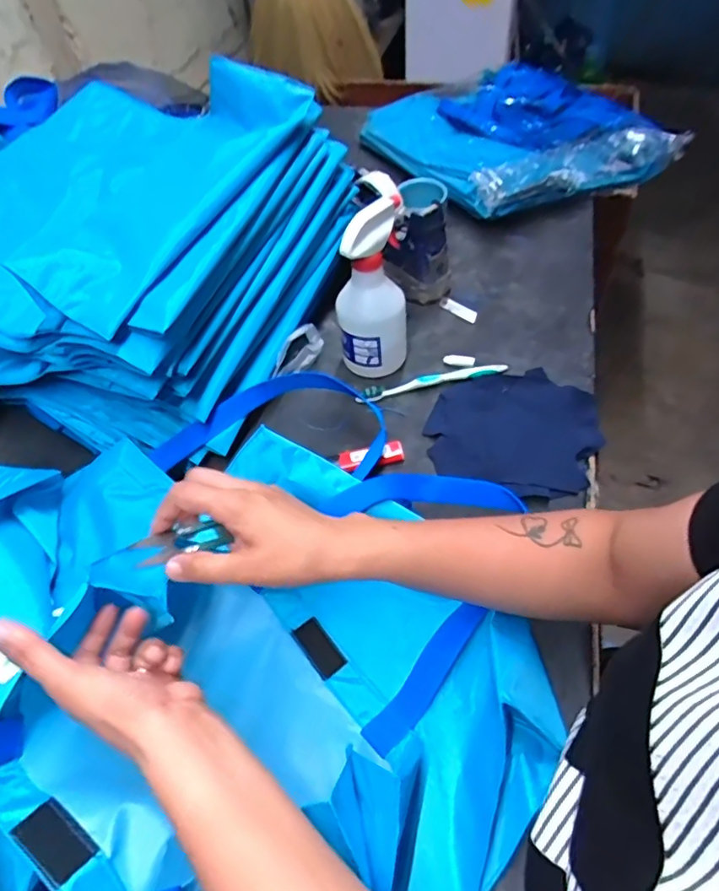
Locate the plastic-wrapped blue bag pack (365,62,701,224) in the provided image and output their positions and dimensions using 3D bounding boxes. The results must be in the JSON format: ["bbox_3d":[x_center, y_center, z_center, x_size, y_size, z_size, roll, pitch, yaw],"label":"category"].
[{"bbox_3d":[0.253,-0.543,0.940,0.385,0.068,0.403,-22,53,-11],"label":"plastic-wrapped blue bag pack"}]

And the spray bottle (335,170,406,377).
[{"bbox_3d":[0.011,-0.179,0.603,0.077,0.193,0.086,-4,52,5],"label":"spray bottle"}]

